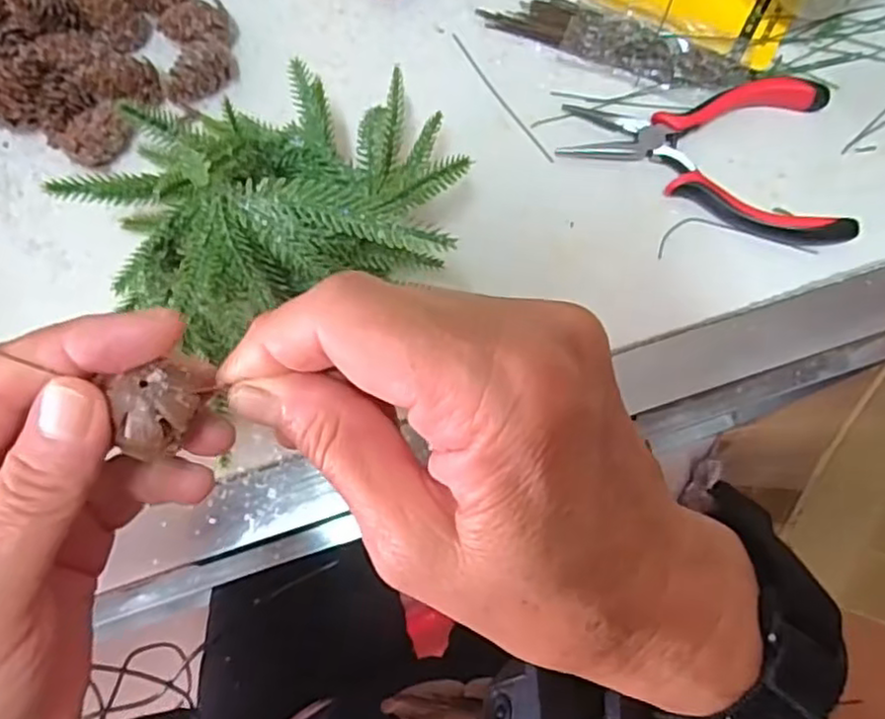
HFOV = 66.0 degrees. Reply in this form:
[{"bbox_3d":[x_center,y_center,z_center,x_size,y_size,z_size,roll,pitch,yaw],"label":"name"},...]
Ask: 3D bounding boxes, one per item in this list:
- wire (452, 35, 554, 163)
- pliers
[{"bbox_3d":[0.029,-0.132,0.342,0.004,0.004,0.086,-32,78,-8],"label":"wire"},{"bbox_3d":[0.126,-0.094,0.328,0.127,0.011,0.082,-2,76,-1],"label":"pliers"}]

